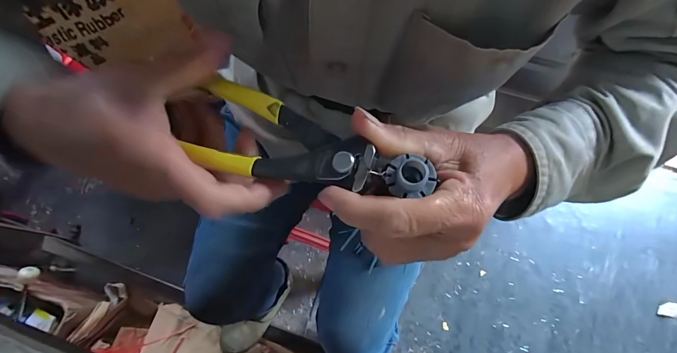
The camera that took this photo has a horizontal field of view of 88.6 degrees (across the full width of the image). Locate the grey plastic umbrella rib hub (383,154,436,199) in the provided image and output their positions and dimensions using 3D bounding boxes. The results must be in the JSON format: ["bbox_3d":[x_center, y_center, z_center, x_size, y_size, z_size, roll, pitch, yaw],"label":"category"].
[{"bbox_3d":[0.034,-0.001,0.165,0.022,0.014,0.019,14,72,7],"label":"grey plastic umbrella rib hub"}]

